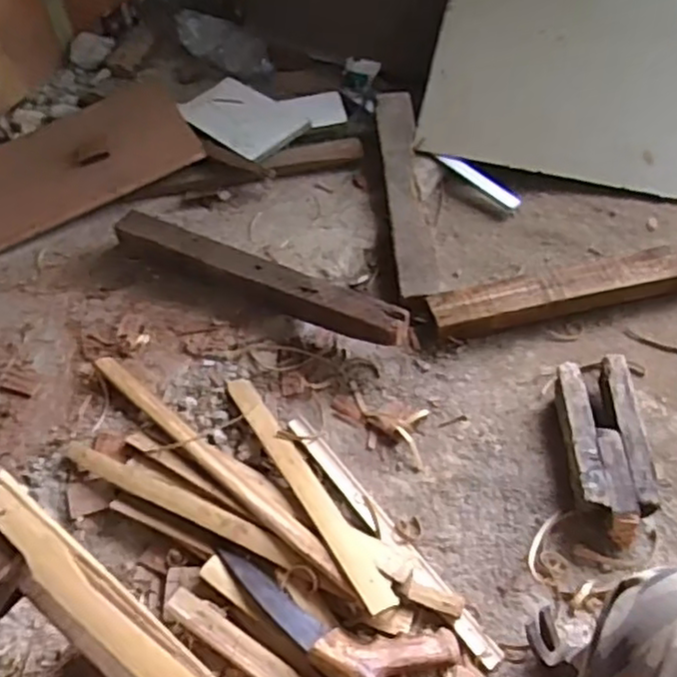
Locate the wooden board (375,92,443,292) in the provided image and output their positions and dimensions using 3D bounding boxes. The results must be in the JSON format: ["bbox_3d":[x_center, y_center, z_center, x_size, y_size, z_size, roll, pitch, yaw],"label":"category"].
[{"bbox_3d":[0.113,-0.251,1.137,0.063,0.029,0.435,-8,60,7],"label":"wooden board"}]

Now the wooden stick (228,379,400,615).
[{"bbox_3d":[-0.048,0.175,0.848,0.040,0.013,0.380,-19,46,-26],"label":"wooden stick"}]

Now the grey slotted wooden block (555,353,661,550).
[{"bbox_3d":[0.335,0.127,0.866,0.097,0.057,0.259,0,54,2],"label":"grey slotted wooden block"}]

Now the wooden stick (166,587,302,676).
[{"bbox_3d":[-0.084,0.351,0.736,0.244,0.023,0.035,28,59,21],"label":"wooden stick"}]

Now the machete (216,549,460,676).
[{"bbox_3d":[-0.015,0.317,0.746,0.288,0.039,0.096,14,55,12],"label":"machete"}]

